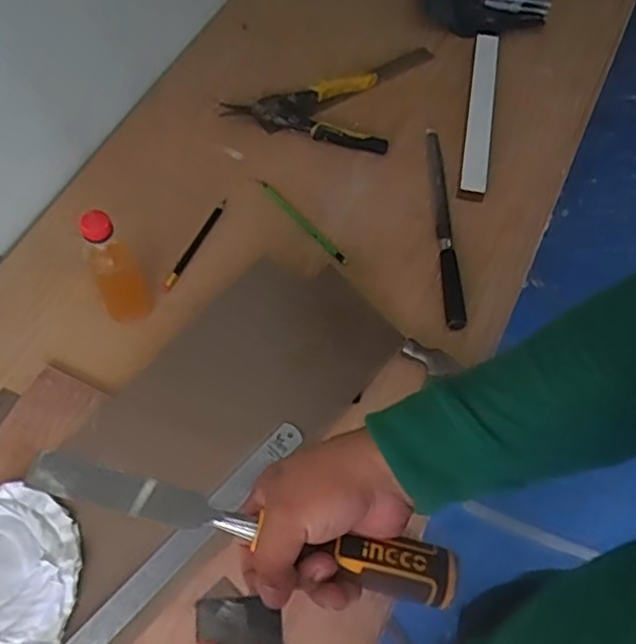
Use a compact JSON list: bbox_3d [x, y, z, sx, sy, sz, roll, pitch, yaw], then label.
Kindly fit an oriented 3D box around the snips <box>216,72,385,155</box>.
[{"bbox_3d":[-0.021,-0.301,0.976,0.231,0.033,0.146,-3,62,-4],"label":"snips"}]

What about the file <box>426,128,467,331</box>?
[{"bbox_3d":[0.167,-0.138,0.889,0.024,0.025,0.327,1,62,-2],"label":"file"}]

